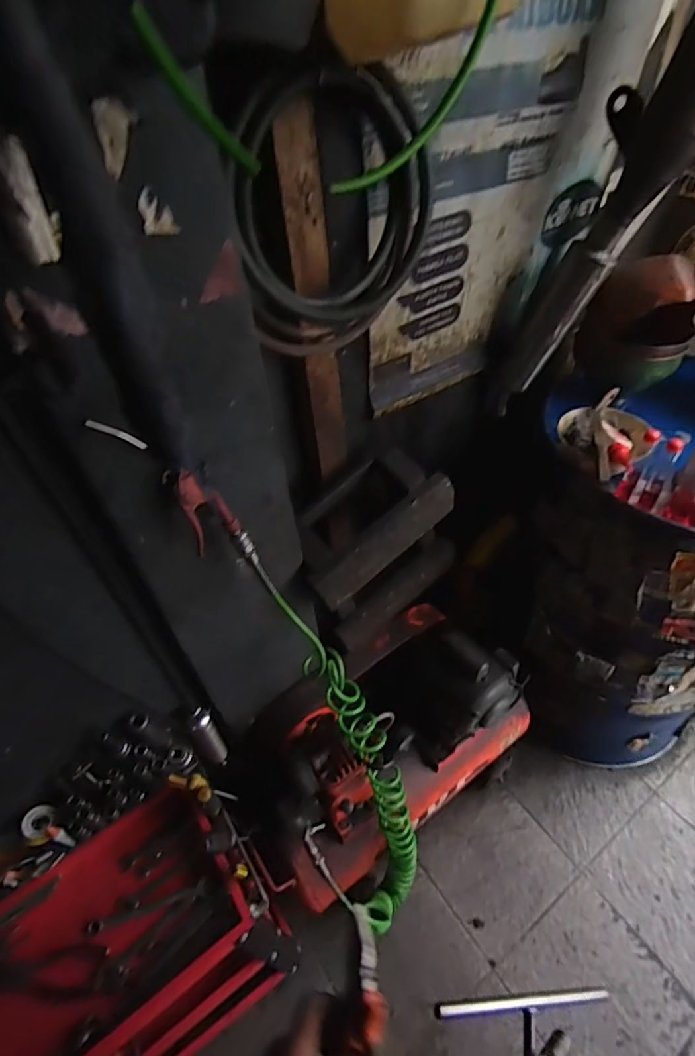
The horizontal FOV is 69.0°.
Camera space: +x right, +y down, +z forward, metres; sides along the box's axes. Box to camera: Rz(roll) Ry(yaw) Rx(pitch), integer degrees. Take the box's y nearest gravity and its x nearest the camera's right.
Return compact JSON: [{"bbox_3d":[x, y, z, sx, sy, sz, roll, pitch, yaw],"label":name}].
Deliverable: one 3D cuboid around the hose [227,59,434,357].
[{"bbox_3d":[-0.023,-0.356,0.612,0.234,0.297,0.121,-23,49,-15],"label":"hose"}]

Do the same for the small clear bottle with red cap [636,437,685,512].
[{"bbox_3d":[0.495,-0.085,0.797,0.029,0.135,0.032,27,55,27],"label":"small clear bottle with red cap"}]

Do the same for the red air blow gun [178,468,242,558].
[{"bbox_3d":[-0.169,-0.017,0.615,0.060,0.133,0.020,-31,52,-22],"label":"red air blow gun"}]

